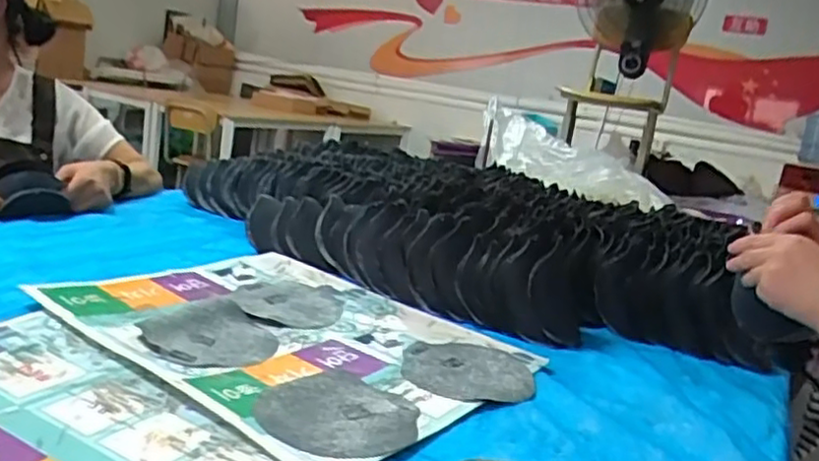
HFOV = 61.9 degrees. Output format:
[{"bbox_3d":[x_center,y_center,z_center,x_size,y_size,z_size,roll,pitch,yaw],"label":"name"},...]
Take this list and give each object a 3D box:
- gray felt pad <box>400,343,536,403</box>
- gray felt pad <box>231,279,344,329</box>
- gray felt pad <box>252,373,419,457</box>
[{"bbox_3d":[0.065,0.154,0.758,0.142,0.006,0.145,9,12,1],"label":"gray felt pad"},{"bbox_3d":[-0.155,0.090,0.882,0.133,0.007,0.146,10,12,3],"label":"gray felt pad"},{"bbox_3d":[-0.063,0.161,0.620,0.139,0.011,0.140,9,12,2],"label":"gray felt pad"}]

